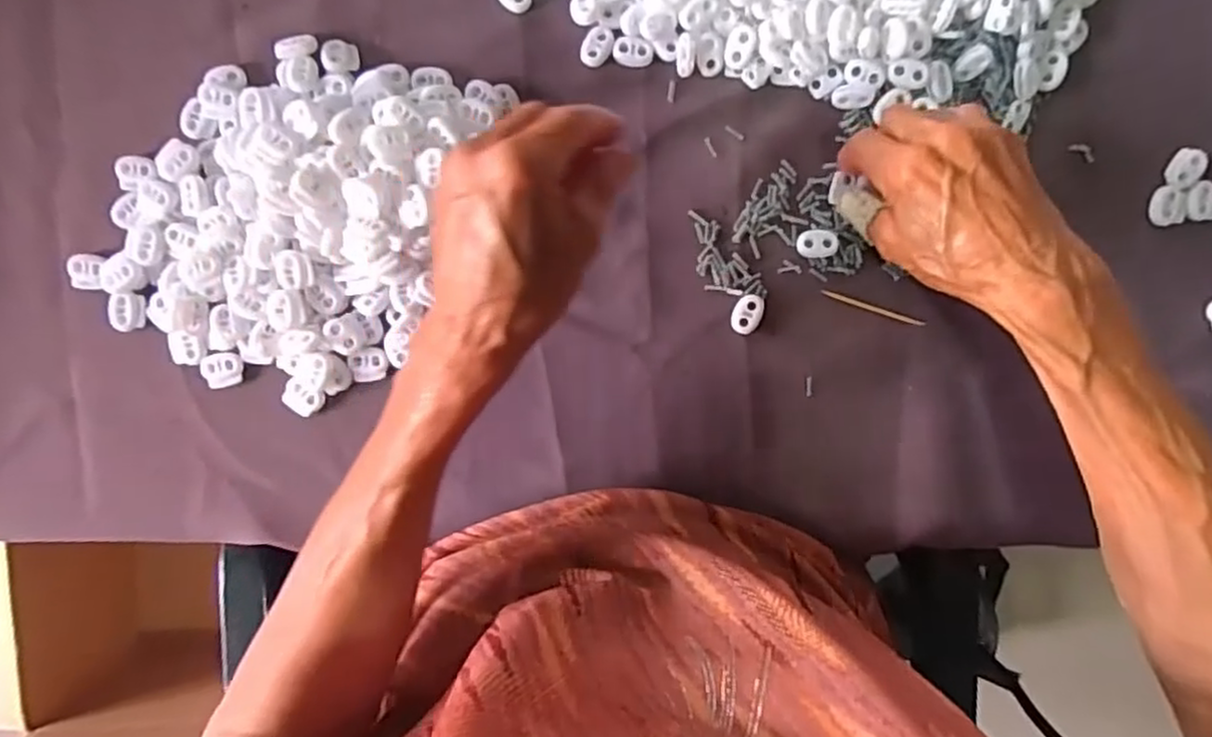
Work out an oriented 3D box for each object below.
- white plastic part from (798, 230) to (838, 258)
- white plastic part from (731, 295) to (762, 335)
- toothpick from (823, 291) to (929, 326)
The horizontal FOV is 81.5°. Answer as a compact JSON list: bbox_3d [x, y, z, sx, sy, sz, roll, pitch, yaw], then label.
[{"bbox_3d":[0.120,-0.071,0.400,0.023,0.005,0.016,-5,95,-1],"label":"white plastic part"},{"bbox_3d":[0.079,-0.030,0.396,0.015,0.004,0.022,16,95,-3],"label":"white plastic part"},{"bbox_3d":[0.154,-0.035,0.404,0.059,0.009,0.004,20,94,-3],"label":"toothpick"}]

